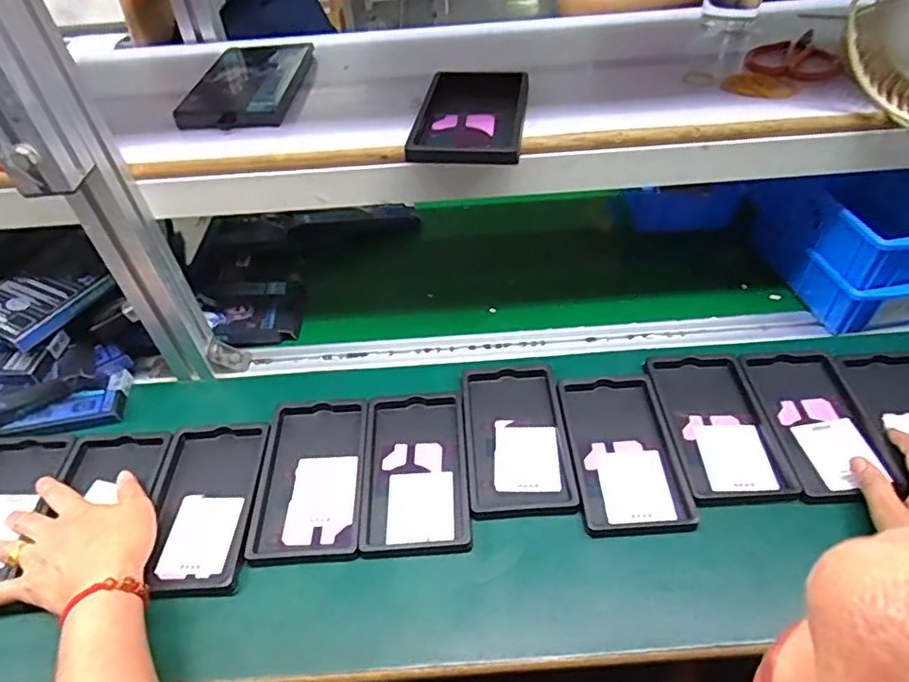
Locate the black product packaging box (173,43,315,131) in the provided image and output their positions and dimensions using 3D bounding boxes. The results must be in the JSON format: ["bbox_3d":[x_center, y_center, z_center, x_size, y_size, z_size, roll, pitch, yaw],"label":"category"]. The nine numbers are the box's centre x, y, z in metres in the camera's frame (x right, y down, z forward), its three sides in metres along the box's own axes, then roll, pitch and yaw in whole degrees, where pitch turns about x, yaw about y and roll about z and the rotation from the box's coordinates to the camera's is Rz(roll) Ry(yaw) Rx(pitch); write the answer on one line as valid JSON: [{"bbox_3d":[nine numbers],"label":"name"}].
[{"bbox_3d":[-0.206,-0.265,0.601,0.099,0.020,0.194,-1,45,3],"label":"black product packaging box"}]

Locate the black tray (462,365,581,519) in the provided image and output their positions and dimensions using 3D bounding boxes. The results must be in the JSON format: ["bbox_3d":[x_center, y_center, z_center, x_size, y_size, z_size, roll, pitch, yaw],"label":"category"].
[{"bbox_3d":[0.058,0.089,0.554,0.094,0.019,0.163,-4,45,0],"label":"black tray"}]

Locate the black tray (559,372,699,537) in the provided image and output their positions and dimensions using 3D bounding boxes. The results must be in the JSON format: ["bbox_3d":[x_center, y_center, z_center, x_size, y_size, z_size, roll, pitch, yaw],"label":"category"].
[{"bbox_3d":[0.153,0.098,0.536,0.093,0.017,0.158,-3,45,2],"label":"black tray"}]

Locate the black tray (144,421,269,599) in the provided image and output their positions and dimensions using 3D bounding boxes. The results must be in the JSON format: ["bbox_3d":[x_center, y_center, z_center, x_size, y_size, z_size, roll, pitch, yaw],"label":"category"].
[{"bbox_3d":[-0.223,0.142,0.520,0.093,0.011,0.164,-4,45,0],"label":"black tray"}]

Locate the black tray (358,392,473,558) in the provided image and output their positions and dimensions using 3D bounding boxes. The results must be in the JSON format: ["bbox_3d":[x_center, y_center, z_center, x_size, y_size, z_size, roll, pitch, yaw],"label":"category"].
[{"bbox_3d":[-0.037,0.116,0.534,0.092,0.014,0.158,-5,45,0],"label":"black tray"}]

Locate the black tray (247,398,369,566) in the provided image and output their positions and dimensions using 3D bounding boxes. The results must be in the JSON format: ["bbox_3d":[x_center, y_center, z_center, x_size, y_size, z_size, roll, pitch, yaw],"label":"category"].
[{"bbox_3d":[-0.131,0.120,0.534,0.092,0.014,0.160,-4,45,1],"label":"black tray"}]

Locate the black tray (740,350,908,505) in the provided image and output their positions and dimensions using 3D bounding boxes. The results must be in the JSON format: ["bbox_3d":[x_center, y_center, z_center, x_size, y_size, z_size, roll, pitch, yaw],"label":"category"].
[{"bbox_3d":[0.338,0.074,0.547,0.093,0.015,0.162,-3,45,1],"label":"black tray"}]

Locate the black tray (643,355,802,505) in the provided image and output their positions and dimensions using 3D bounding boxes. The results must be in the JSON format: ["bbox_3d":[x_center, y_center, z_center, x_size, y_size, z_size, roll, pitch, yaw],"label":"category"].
[{"bbox_3d":[0.243,0.077,0.551,0.093,0.016,0.166,-5,45,-1],"label":"black tray"}]

